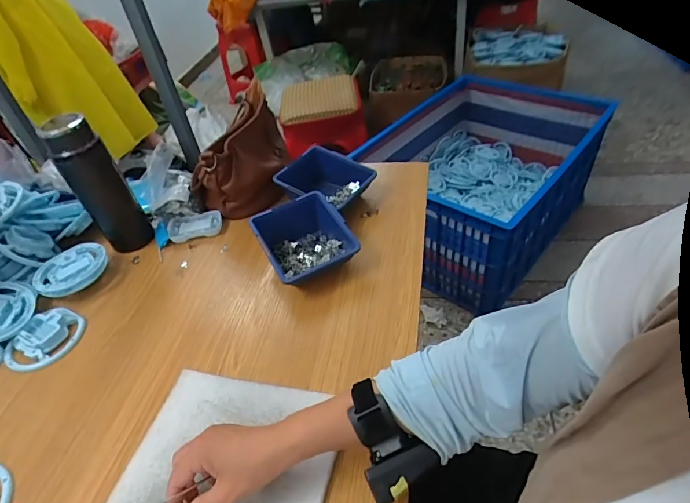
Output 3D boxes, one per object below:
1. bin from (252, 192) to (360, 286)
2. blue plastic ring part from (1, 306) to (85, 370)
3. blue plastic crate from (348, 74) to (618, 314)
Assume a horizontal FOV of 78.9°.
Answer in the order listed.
[{"bbox_3d":[-0.056,-0.012,0.612,0.119,0.068,0.133,-25,46,-17],"label":"bin"},{"bbox_3d":[-0.418,0.121,0.584,0.080,0.021,0.098,19,49,25],"label":"blue plastic ring part"},{"bbox_3d":[0.500,-0.270,1.570,0.597,0.418,0.820,30,55,33],"label":"blue plastic crate"}]

